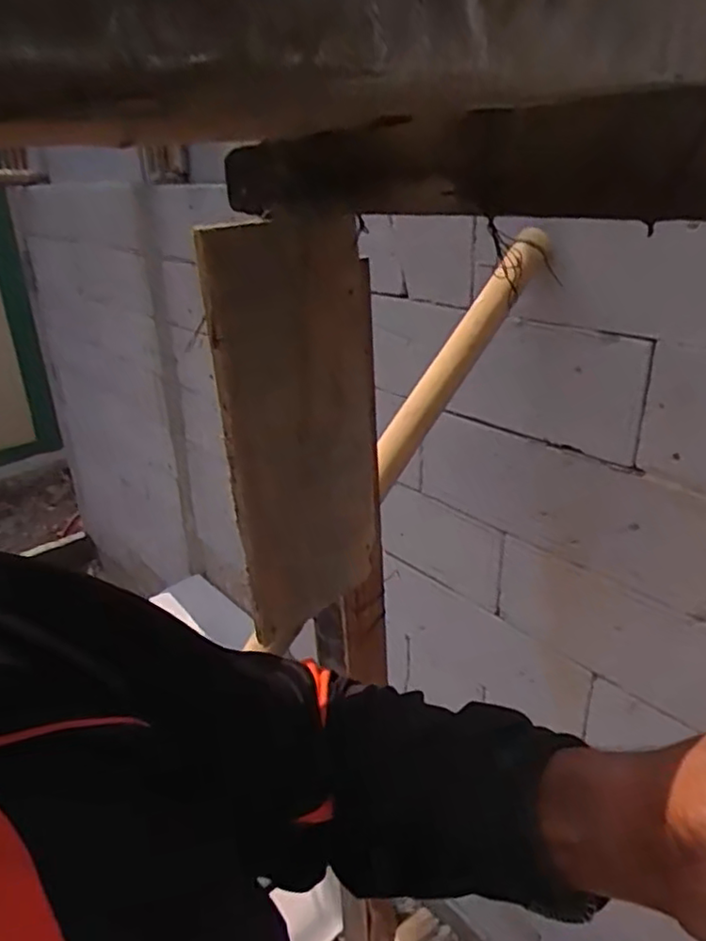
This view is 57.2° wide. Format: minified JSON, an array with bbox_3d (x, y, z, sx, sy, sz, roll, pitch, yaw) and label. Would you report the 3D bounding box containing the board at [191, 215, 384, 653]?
[{"bbox_3d":[-0.042,-0.028,0.651,0.179,0.418,0.022,-22,34,-32],"label":"board"}]

